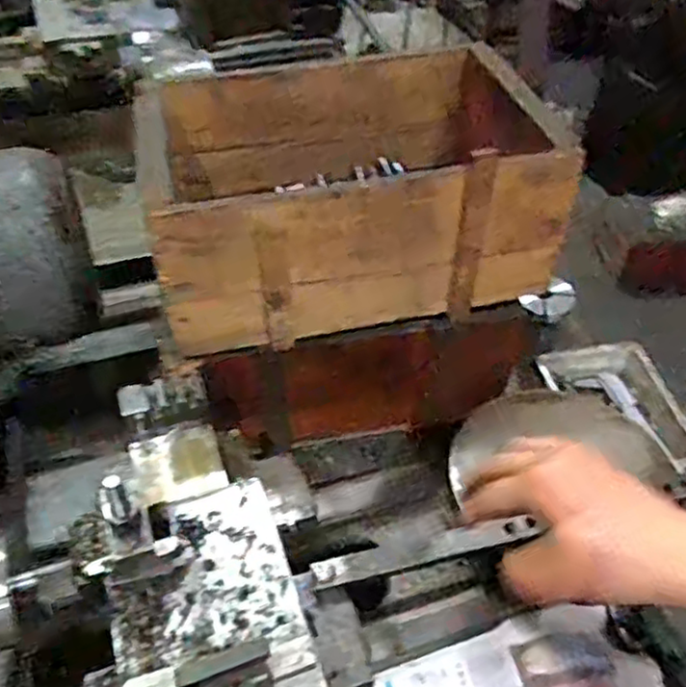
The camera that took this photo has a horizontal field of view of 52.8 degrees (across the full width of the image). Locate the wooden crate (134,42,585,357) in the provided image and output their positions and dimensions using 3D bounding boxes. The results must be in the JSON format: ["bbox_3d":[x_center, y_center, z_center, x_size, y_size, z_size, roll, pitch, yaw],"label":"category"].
[{"bbox_3d":[0.006,-0.151,0.666,0.366,0.145,0.243,-10,45,-11],"label":"wooden crate"}]

